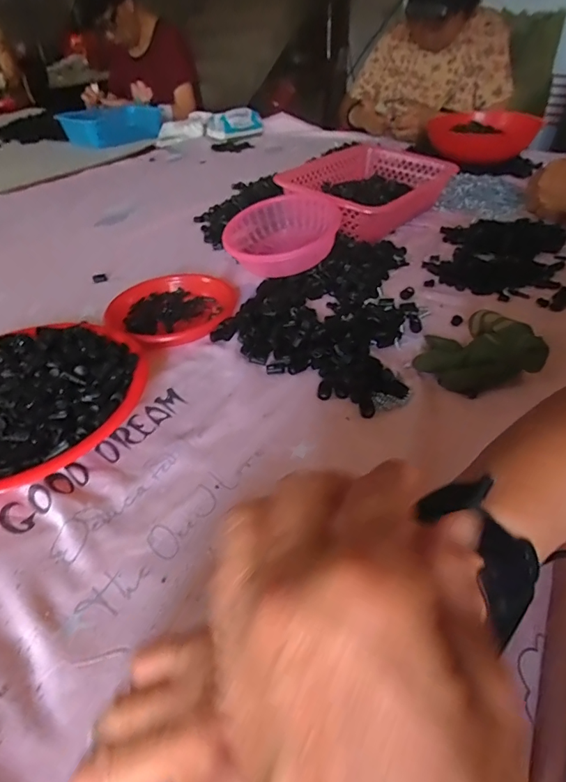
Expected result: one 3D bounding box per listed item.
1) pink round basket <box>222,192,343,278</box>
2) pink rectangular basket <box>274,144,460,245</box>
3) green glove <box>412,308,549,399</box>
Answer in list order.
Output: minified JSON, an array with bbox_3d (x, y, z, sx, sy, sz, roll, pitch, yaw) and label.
[{"bbox_3d":[-0.003,-0.234,0.688,0.172,0.073,0.150,4,42,7],"label":"pink round basket"},{"bbox_3d":[0.144,-0.371,0.839,0.236,0.076,0.318,27,49,28],"label":"pink rectangular basket"},{"bbox_3d":[0.208,-0.047,0.476,0.118,0.059,0.100,19,46,22],"label":"green glove"}]

